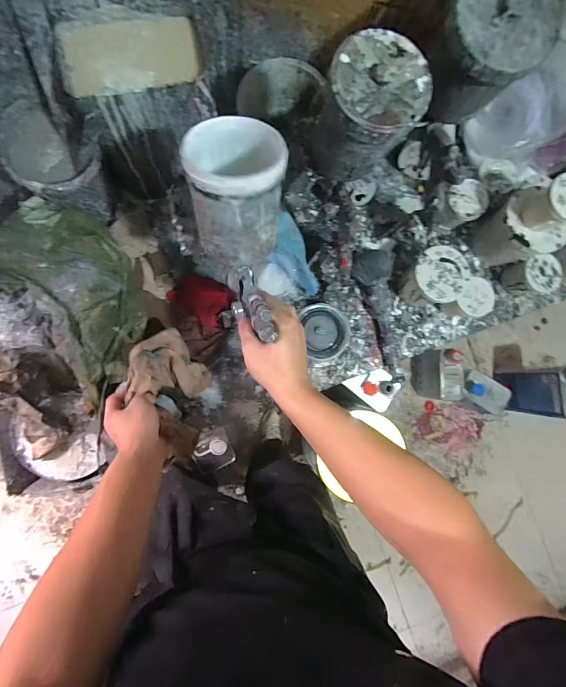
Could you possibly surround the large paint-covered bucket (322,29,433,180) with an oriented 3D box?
[{"bbox_3d":[0.089,-0.243,0.399,0.092,0.110,0.092,0,86,-6],"label":"large paint-covered bucket"}]

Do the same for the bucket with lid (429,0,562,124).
[{"bbox_3d":[0.211,-0.308,0.406,0.097,0.111,0.100,0,86,-6],"label":"bucket with lid"}]

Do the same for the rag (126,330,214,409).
[{"bbox_3d":[-0.179,0.044,0.586,0.091,0.090,0.109,-36,90,-7],"label":"rag"}]

